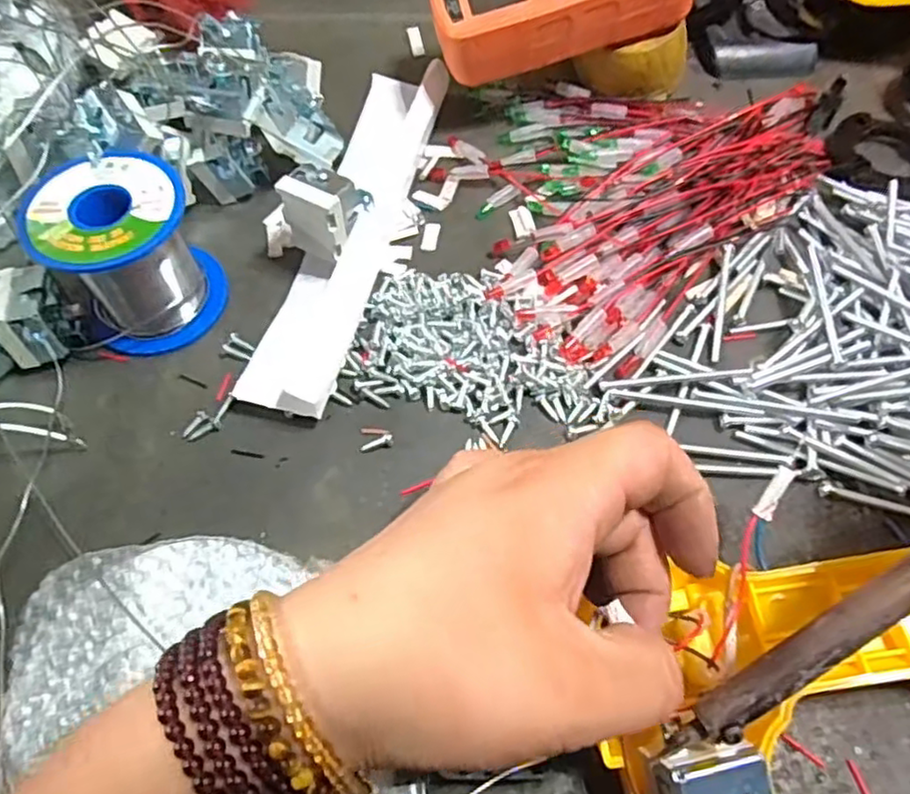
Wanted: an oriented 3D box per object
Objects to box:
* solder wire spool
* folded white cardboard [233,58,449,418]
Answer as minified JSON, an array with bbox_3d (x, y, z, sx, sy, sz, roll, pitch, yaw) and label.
[{"bbox_3d":[-0.145,-0.066,0.304,0.061,0.064,0.061,-26,64,-11],"label":"solder wire spool"},{"bbox_3d":[-0.051,-0.090,0.336,0.045,0.022,0.220,10,62,9],"label":"folded white cardboard"}]

